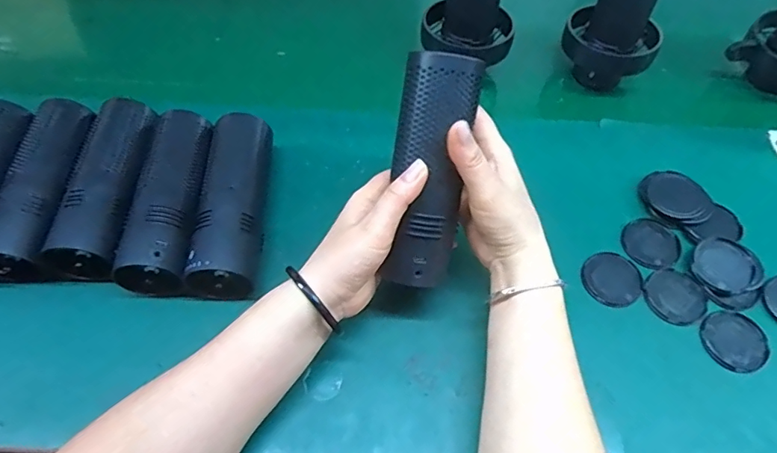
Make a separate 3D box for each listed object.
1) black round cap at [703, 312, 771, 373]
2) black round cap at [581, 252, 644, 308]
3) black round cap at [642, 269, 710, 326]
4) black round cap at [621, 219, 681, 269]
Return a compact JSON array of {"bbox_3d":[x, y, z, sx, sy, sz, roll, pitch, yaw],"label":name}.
[{"bbox_3d":[0.282,0.092,0.413,0.049,0.004,0.049,1,59,-2],"label":"black round cap"},{"bbox_3d":[0.194,0.046,0.443,0.049,0.007,0.048,1,59,-2],"label":"black round cap"},{"bbox_3d":[0.244,0.060,0.435,0.047,0.006,0.049,1,59,-2],"label":"black round cap"},{"bbox_3d":[0.237,0.015,0.462,0.048,0.005,0.048,1,59,-2],"label":"black round cap"}]

